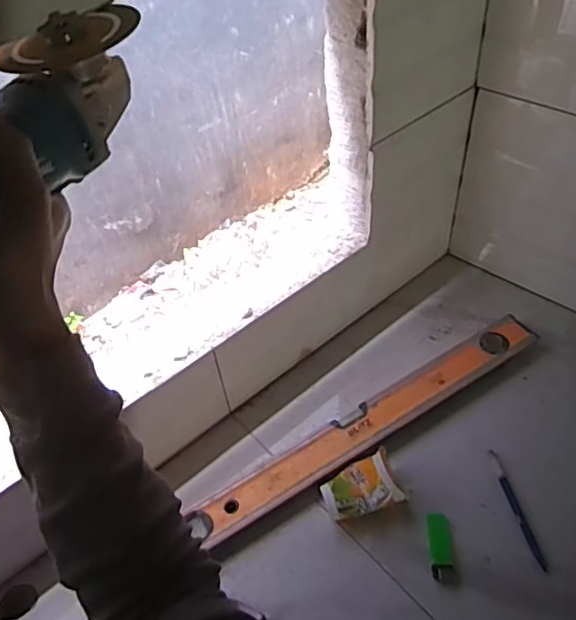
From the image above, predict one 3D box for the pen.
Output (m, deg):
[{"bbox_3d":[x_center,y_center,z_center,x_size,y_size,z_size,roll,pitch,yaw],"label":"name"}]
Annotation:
[{"bbox_3d":[0.267,0.232,0.693,0.013,0.006,0.146,-10,47,-3],"label":"pen"}]

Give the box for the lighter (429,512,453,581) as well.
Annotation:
[{"bbox_3d":[0.173,0.267,0.665,0.023,0.008,0.074,0,47,7],"label":"lighter"}]

